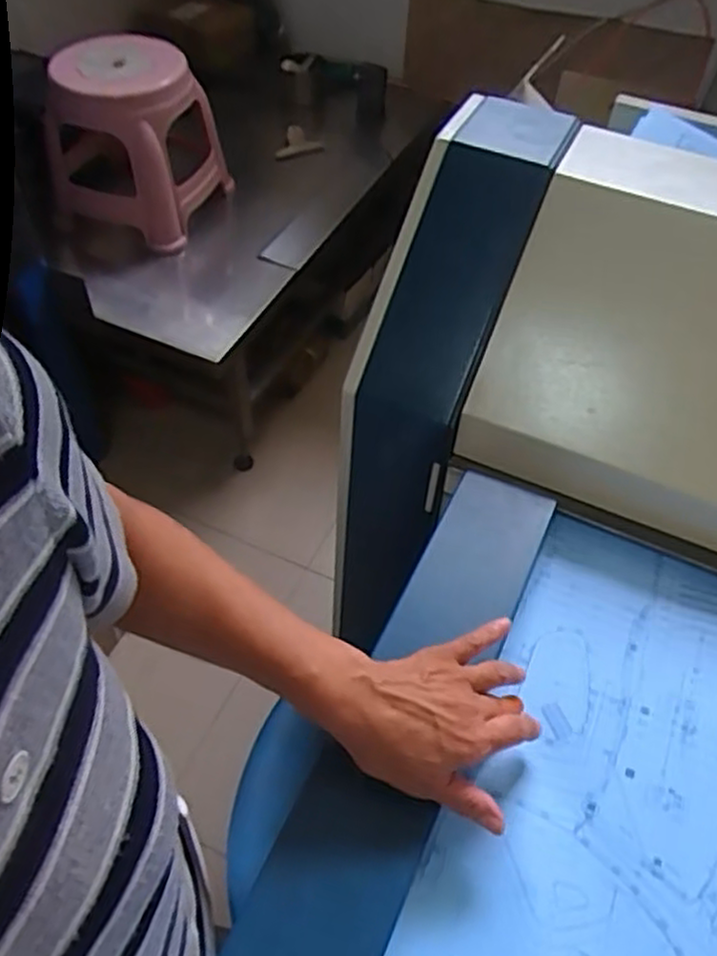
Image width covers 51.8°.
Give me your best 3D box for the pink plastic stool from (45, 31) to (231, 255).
[{"bbox_3d":[-0.507,-0.801,1.710,0.306,0.350,0.353,16,51,8],"label":"pink plastic stool"}]

